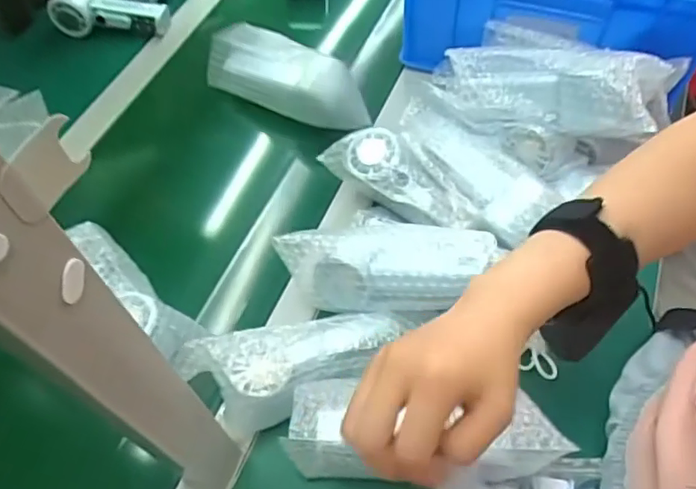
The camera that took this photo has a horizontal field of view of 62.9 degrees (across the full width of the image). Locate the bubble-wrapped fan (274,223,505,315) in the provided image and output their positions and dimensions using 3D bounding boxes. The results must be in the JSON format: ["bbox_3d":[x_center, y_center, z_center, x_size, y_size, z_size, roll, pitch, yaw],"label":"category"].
[{"bbox_3d":[0.032,0.019,0.493,0.186,0.056,0.072,-4,57,19],"label":"bubble-wrapped fan"}]

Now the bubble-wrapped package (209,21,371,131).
[{"bbox_3d":[-0.070,-0.202,0.682,0.203,0.068,0.062,22,61,14],"label":"bubble-wrapped package"}]

